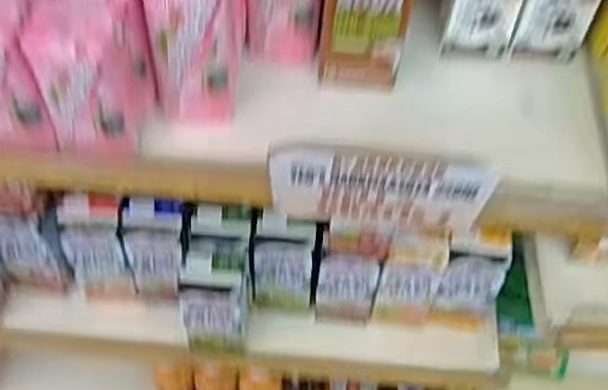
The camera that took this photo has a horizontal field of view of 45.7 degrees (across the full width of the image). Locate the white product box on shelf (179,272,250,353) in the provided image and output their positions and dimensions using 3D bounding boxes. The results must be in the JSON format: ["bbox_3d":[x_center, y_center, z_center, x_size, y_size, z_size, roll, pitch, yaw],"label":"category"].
[{"bbox_3d":[-0.082,0.101,0.660,0.062,0.127,0.048,-2,55,-5],"label":"white product box on shelf"}]

